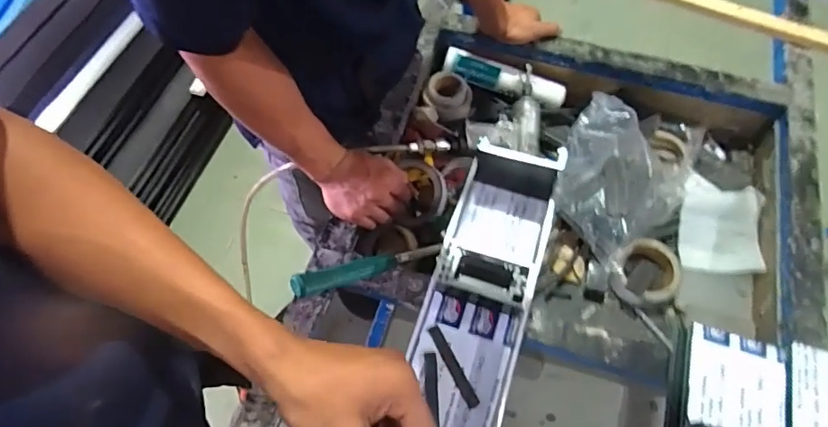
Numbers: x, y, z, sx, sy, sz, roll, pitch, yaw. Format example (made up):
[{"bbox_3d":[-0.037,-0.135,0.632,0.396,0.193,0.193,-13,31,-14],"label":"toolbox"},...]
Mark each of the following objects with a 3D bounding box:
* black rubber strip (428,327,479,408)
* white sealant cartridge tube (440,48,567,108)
[{"bbox_3d":[0.043,0.169,0.567,0.013,0.004,0.094,-25,63,-14],"label":"black rubber strip"},{"bbox_3d":[0.160,-0.239,0.901,0.218,0.041,0.050,14,62,7],"label":"white sealant cartridge tube"}]

